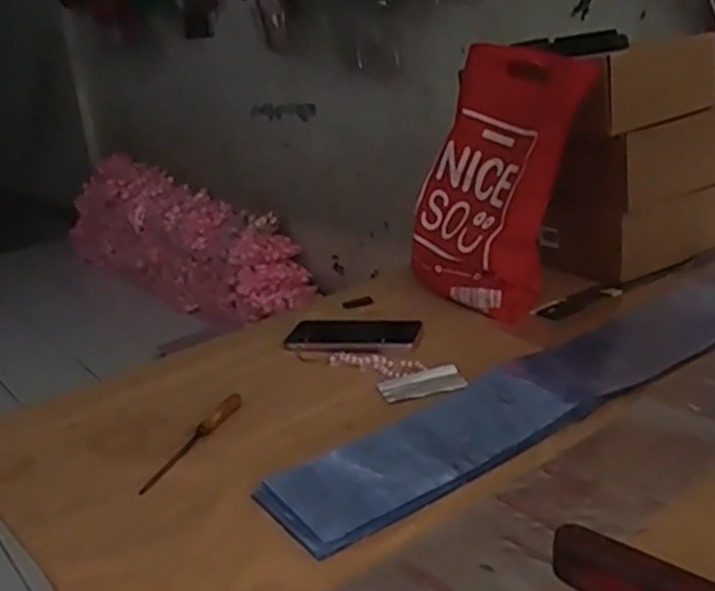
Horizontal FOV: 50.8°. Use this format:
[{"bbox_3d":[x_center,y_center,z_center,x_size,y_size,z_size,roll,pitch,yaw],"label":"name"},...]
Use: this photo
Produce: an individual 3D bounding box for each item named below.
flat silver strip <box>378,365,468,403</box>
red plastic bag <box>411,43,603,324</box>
[{"bbox_3d":[0.069,0.095,0.803,0.089,0.012,0.039,-7,20,-7],"label":"flat silver strip"},{"bbox_3d":[0.191,-0.158,1.018,0.090,0.339,0.246,12,15,-35],"label":"red plastic bag"}]

